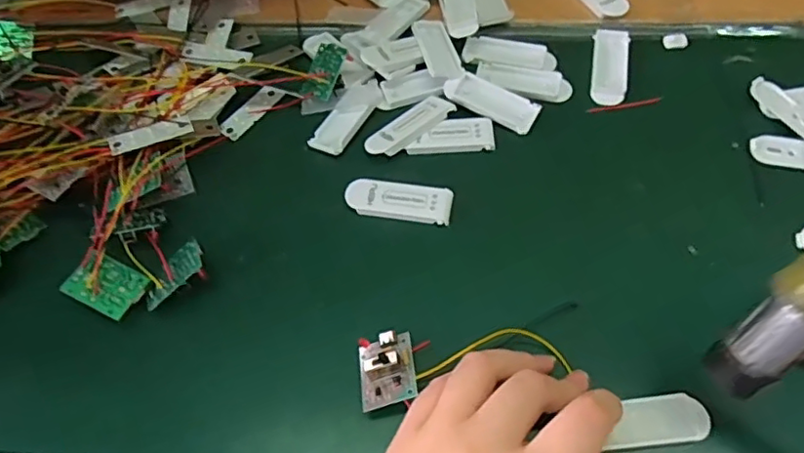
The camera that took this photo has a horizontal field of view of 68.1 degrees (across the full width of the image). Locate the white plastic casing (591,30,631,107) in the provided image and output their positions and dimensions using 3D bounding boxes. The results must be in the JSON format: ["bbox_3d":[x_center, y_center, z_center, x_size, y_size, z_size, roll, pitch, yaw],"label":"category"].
[{"bbox_3d":[0.128,-0.100,0.365,0.020,0.004,0.059,7,60,8],"label":"white plastic casing"}]

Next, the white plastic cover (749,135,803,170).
[{"bbox_3d":[0.218,-0.040,0.325,0.050,0.004,0.019,12,61,11],"label":"white plastic cover"}]

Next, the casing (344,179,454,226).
[{"bbox_3d":[-0.002,-0.015,0.324,0.057,0.004,0.020,8,60,9],"label":"casing"}]

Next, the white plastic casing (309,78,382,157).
[{"bbox_3d":[-0.032,-0.067,0.356,0.023,0.004,0.056,25,64,18],"label":"white plastic casing"}]

